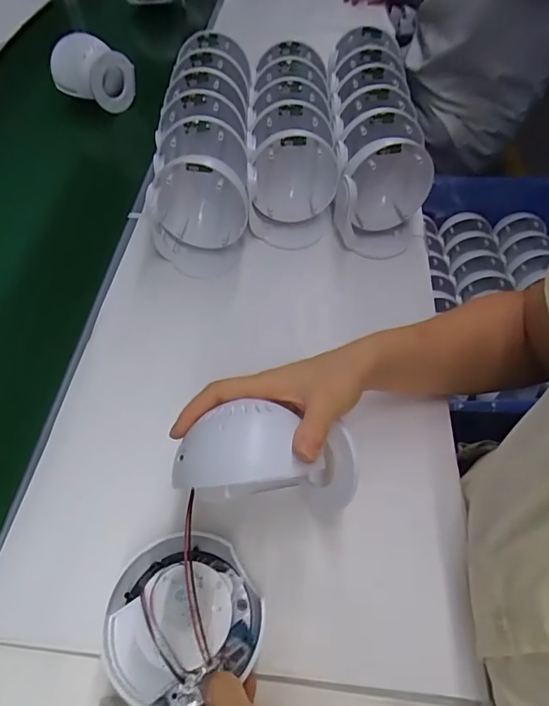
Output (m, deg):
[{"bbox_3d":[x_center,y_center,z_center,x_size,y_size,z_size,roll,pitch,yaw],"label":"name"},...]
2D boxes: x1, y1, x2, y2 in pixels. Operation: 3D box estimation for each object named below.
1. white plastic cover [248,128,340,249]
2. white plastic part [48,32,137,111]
[{"bbox_3d":[0.022,-0.191,0.534,0.101,0.114,0.065,8,55,5],"label":"white plastic cover"},{"bbox_3d":[-0.293,-0.454,0.718,0.120,0.088,0.074,16,57,11],"label":"white plastic part"}]

